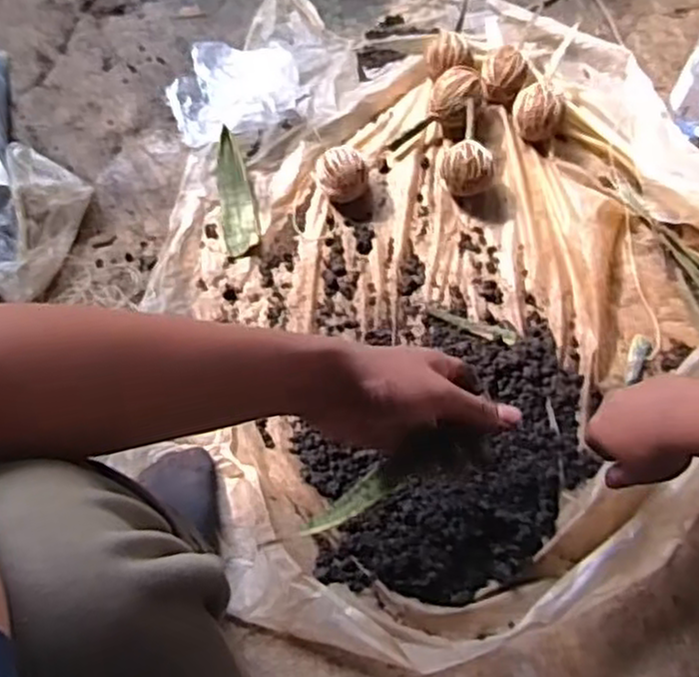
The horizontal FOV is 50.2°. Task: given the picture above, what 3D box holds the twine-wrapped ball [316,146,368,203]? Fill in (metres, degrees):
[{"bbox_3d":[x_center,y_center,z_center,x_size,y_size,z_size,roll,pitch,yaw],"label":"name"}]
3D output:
[{"bbox_3d":[-0.008,-0.191,0.890,0.057,0.057,0.053,2,60,-3],"label":"twine-wrapped ball"}]

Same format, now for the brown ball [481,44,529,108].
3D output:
[{"bbox_3d":[0.192,-0.329,0.930,0.057,0.045,0.055,-1,66,2],"label":"brown ball"}]

